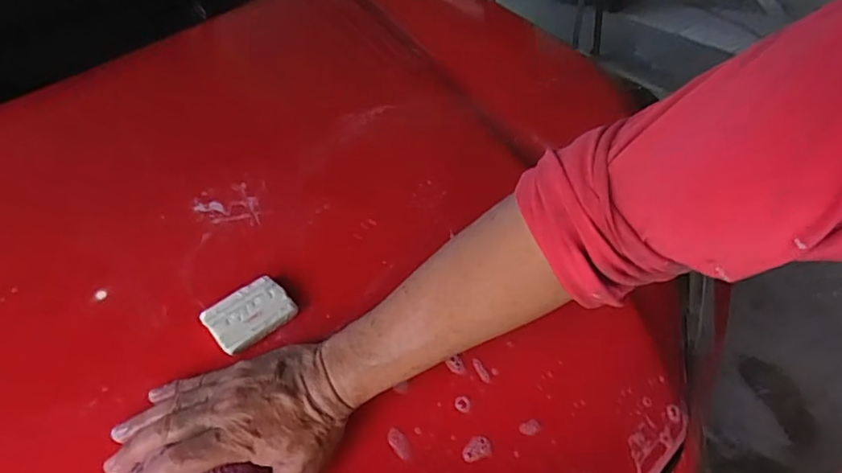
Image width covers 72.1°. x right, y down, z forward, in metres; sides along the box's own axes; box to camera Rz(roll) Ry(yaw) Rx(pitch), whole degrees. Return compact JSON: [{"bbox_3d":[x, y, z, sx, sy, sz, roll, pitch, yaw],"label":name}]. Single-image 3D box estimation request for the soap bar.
[{"bbox_3d":[-0.150,0.067,0.506,0.069,0.021,0.048,-33,50,-27],"label":"soap bar"}]

